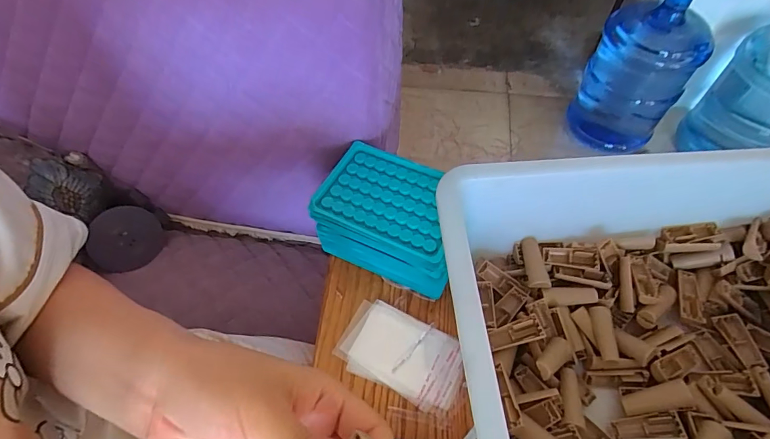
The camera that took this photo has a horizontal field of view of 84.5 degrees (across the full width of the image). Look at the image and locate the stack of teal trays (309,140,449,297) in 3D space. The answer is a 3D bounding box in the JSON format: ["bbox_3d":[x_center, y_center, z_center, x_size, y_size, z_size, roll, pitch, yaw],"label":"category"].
[{"bbox_3d":[0.008,0.000,0.427,0.135,0.073,0.100,21,60,13],"label":"stack of teal trays"}]

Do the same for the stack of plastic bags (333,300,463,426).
[{"bbox_3d":[0.014,0.128,0.388,0.114,0.004,0.081,22,60,14],"label":"stack of plastic bags"}]

